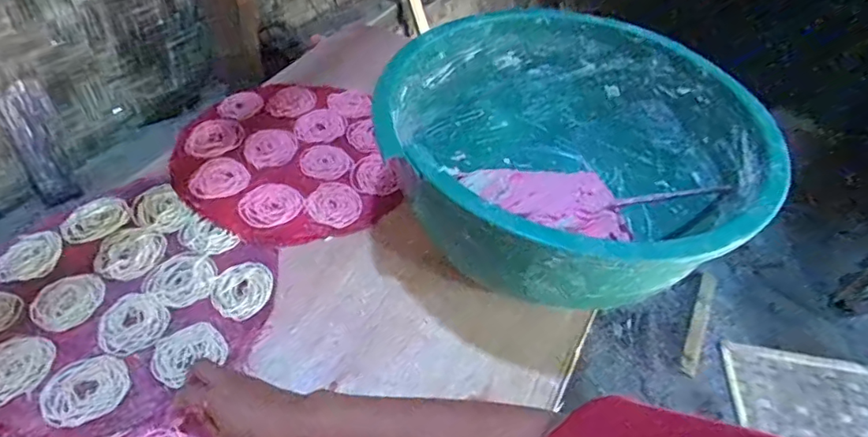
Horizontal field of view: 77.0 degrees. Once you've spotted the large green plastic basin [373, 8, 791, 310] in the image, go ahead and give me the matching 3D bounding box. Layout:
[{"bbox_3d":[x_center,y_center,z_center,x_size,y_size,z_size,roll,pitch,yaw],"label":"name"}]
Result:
[{"bbox_3d":[0.148,-0.066,0.696,0.412,0.202,0.398,4,48,-4],"label":"large green plastic basin"}]

